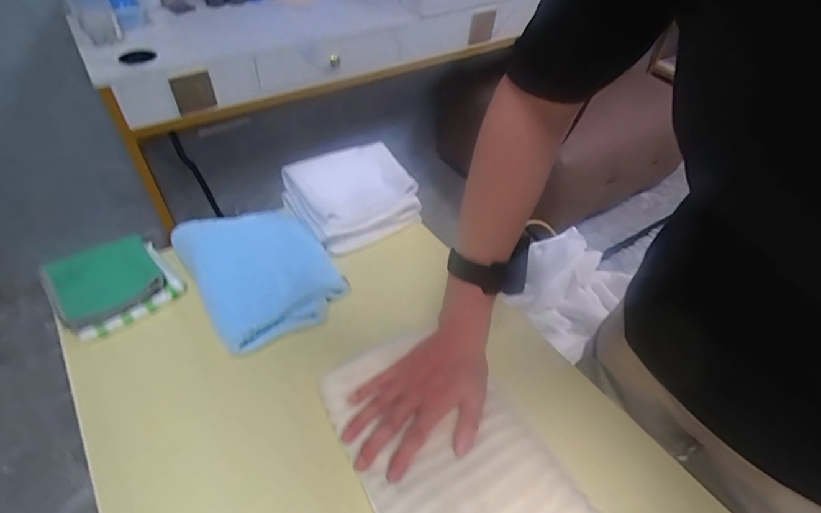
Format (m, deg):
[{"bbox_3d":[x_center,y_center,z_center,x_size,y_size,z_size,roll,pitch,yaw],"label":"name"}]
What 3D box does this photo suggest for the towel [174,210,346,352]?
[{"bbox_3d":[-0.204,0.010,0.630,0.169,0.033,0.223,-27,54,-24],"label":"towel"}]

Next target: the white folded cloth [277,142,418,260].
[{"bbox_3d":[-0.089,-0.096,0.723,0.173,0.073,0.144,-23,52,-22],"label":"white folded cloth"}]

